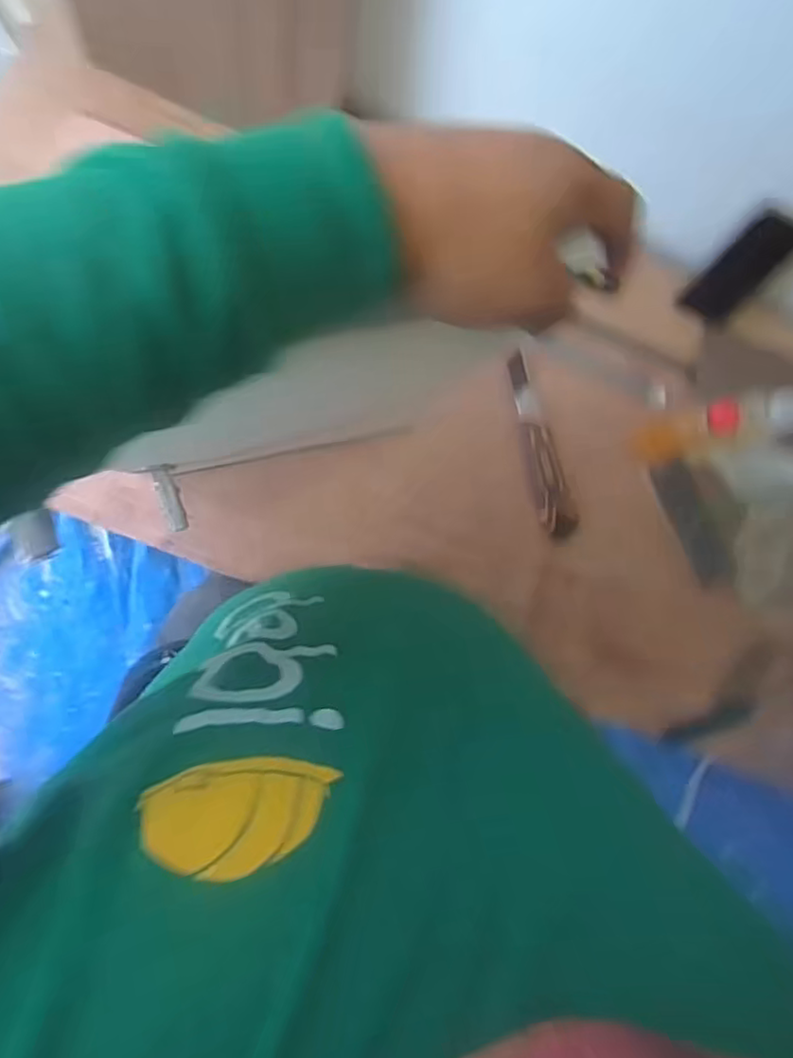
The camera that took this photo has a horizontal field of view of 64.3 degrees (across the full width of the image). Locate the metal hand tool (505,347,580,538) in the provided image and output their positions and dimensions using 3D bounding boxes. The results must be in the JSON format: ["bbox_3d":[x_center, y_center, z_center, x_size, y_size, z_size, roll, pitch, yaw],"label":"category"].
[{"bbox_3d":[0.179,-0.104,0.804,0.043,0.024,0.235,-17,91,-5],"label":"metal hand tool"}]

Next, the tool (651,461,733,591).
[{"bbox_3d":[0.389,-0.009,0.823,0.054,0.016,0.189,-31,103,-5],"label":"tool"}]

